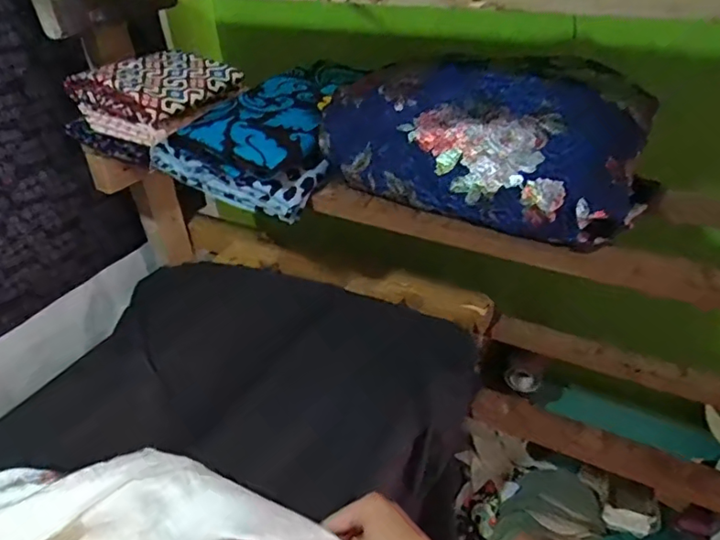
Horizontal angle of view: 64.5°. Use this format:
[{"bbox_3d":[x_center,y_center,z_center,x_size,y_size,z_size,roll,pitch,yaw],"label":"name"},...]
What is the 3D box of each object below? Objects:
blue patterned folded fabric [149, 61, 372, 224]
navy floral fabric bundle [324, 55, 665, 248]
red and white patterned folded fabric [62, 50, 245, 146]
[{"bbox_3d":[-0.101,-0.181,0.724,0.199,0.086,0.256,17,40,22],"label":"blue patterned folded fabric"},{"bbox_3d":[0.153,-0.156,0.623,0.315,0.115,0.241,22,42,27],"label":"navy floral fabric bundle"},{"bbox_3d":[-0.269,-0.241,0.771,0.157,0.065,0.169,21,41,25],"label":"red and white patterned folded fabric"}]

